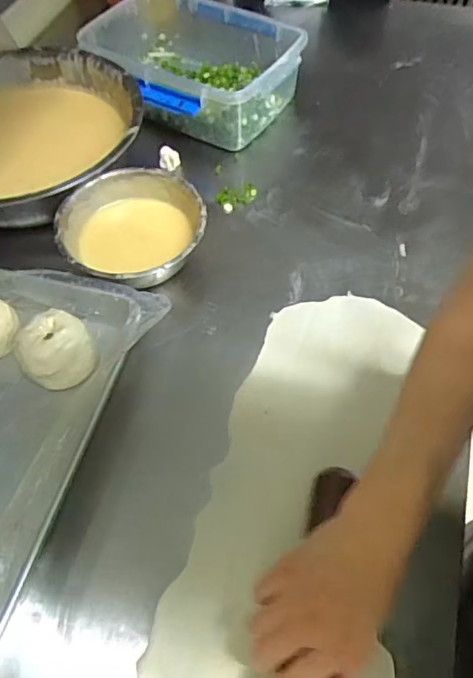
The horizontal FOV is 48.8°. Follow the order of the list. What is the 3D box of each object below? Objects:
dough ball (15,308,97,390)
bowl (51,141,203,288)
[{"bbox_3d":[-0.184,0.017,0.545,0.069,0.064,0.074,34,64,21],"label":"dough ball"},{"bbox_3d":[-0.116,-0.116,0.618,0.159,0.079,0.154,-1,57,1],"label":"bowl"}]

